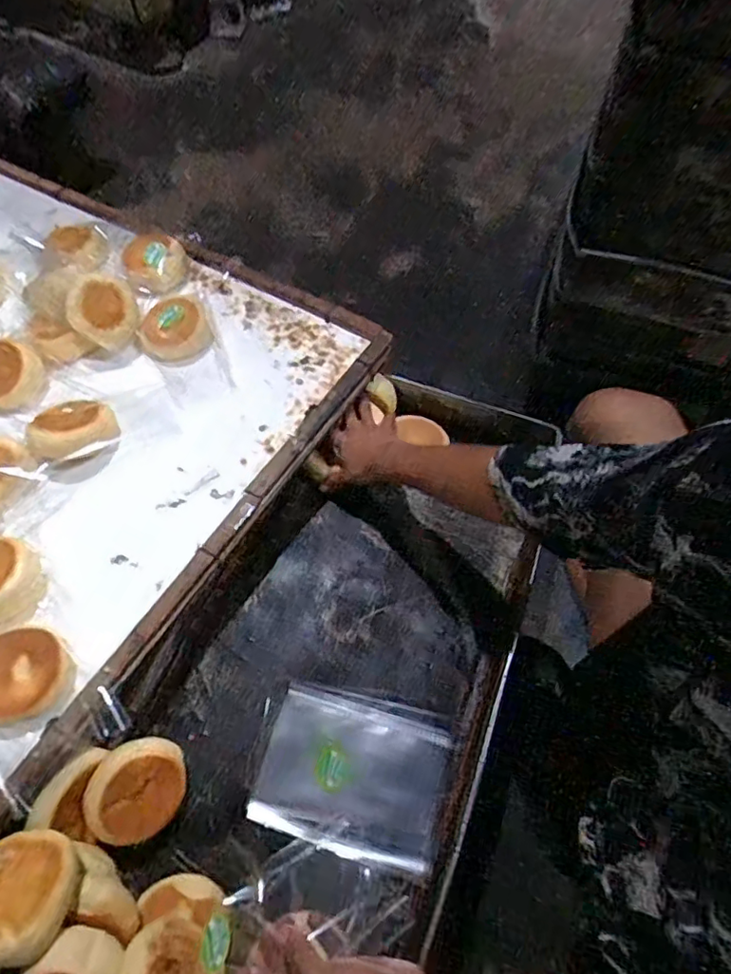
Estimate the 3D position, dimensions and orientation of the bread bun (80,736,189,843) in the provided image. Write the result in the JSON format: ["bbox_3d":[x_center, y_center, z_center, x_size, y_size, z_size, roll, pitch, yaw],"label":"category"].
[{"bbox_3d":[-0.227,0.299,0.570,0.089,0.037,0.089,8,72,-24],"label":"bread bun"}]

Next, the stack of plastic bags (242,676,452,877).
[{"bbox_3d":[-0.013,0.291,0.601,0.183,0.016,0.149,14,62,6],"label":"stack of plastic bags"}]

